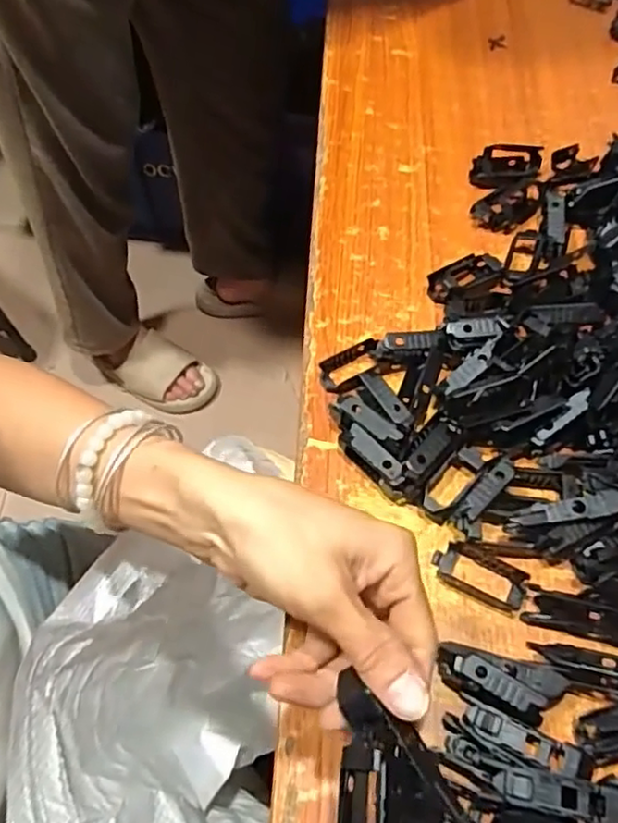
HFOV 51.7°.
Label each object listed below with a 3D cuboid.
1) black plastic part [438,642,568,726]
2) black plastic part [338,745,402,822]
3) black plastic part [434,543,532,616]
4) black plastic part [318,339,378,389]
[{"bbox_3d":[0.094,0.136,0.320,0.058,0.022,0.026,13,62,9],"label":"black plastic part"},{"bbox_3d":[0.021,0.142,0.222,0.022,0.016,0.043,4,61,4],"label":"black plastic part"},{"bbox_3d":[0.095,0.091,0.353,0.051,0.008,0.026,21,63,13],"label":"black plastic part"},{"bbox_3d":[0.028,-0.031,0.422,0.044,0.013,0.022,-31,64,-15],"label":"black plastic part"}]

